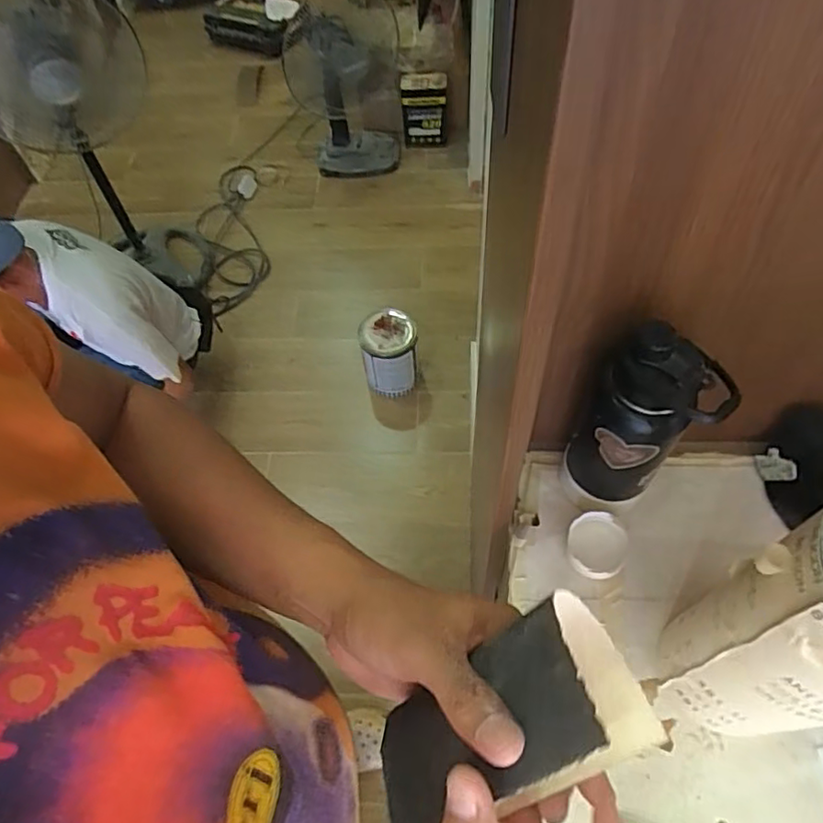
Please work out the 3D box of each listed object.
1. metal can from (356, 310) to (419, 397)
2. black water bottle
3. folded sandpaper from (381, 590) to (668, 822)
[{"bbox_3d":[-0.064,-0.157,1.694,0.148,0.229,0.135,-2,58,3],"label":"metal can"},{"bbox_3d":[0.209,0.019,0.556,0.097,0.212,0.066,9,59,9],"label":"black water bottle"},{"bbox_3d":[0.046,0.149,0.289,0.124,0.063,0.072,-41,37,25],"label":"folded sandpaper"}]

